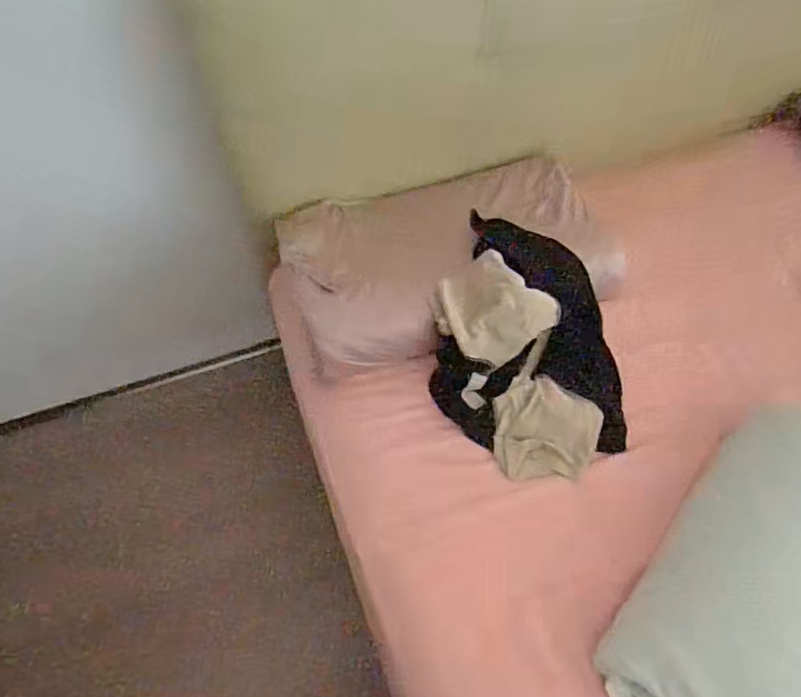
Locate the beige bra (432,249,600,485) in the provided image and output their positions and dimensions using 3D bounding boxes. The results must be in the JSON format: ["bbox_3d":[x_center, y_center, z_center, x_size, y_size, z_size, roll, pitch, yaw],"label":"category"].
[{"bbox_3d":[0.186,0.035,0.934,0.209,0.089,0.368,-23,85,-14],"label":"beige bra"}]

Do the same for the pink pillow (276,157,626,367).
[{"bbox_3d":[0.087,-0.177,1.023,0.552,0.099,0.317,-17,59,-11],"label":"pink pillow"}]

